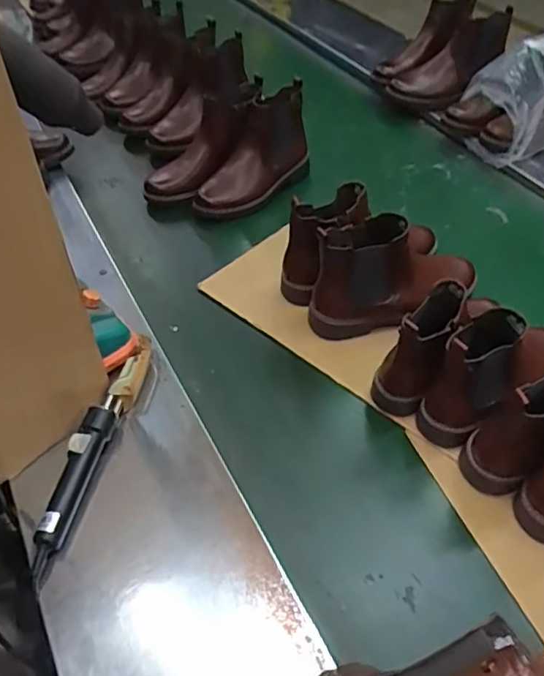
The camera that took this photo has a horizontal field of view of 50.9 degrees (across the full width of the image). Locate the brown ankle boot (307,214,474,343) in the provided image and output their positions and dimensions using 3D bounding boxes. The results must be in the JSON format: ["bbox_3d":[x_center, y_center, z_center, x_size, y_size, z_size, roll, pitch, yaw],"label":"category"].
[{"bbox_3d":[0.181,-0.097,0.818,0.254,0.167,0.081,-21,52,-17],"label":"brown ankle boot"}]

